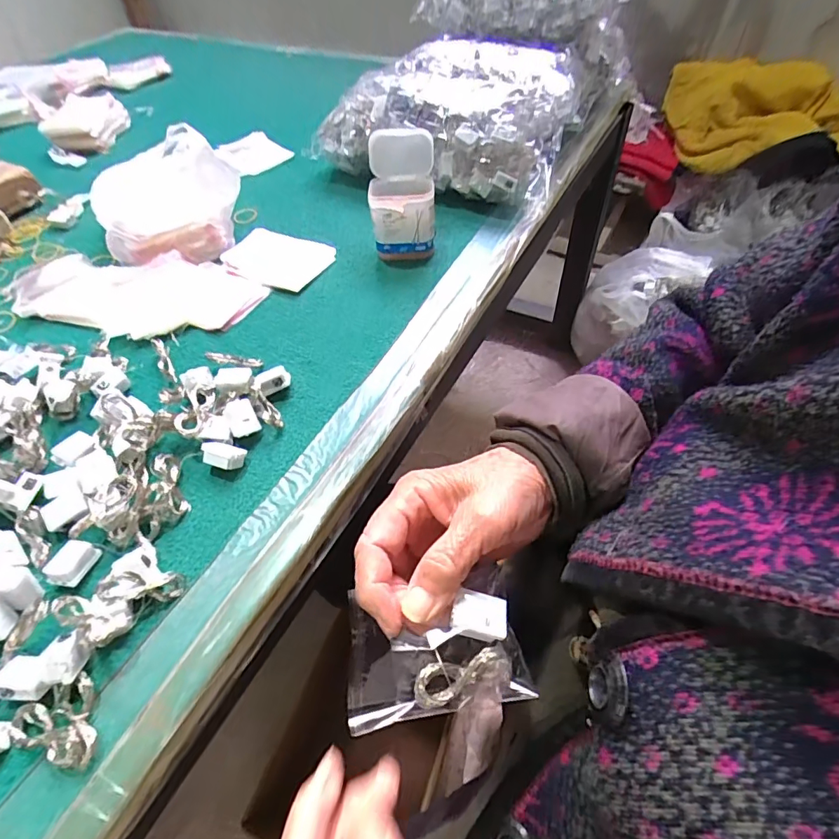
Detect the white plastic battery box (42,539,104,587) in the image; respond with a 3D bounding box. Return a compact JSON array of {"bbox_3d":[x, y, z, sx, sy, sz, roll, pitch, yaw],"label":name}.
[{"bbox_3d":[-0.225,0.091,0.307,0.021,0.010,0.028,19,56,18],"label":"white plastic battery box"}]

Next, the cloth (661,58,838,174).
[{"bbox_3d":[0.787,-0.657,1.037,0.472,0.173,0.164,8,53,8],"label":"cloth"}]

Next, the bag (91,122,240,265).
[{"bbox_3d":[-0.278,-0.252,0.517,0.141,0.103,0.138,-25,54,-15],"label":"bag"}]

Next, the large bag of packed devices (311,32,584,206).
[{"bbox_3d":[0.040,-0.377,0.610,0.292,0.108,0.225,19,55,15],"label":"large bag of packed devices"}]

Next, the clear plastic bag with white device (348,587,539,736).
[{"bbox_3d":[0.008,0.113,0.231,0.084,0.018,0.052,-8,67,-8],"label":"clear plastic bag with white device"}]

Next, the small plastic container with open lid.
[{"bbox_3d":[-0.017,-0.230,0.496,0.066,0.099,0.080,-2,52,2],"label":"small plastic container with open lid"}]

